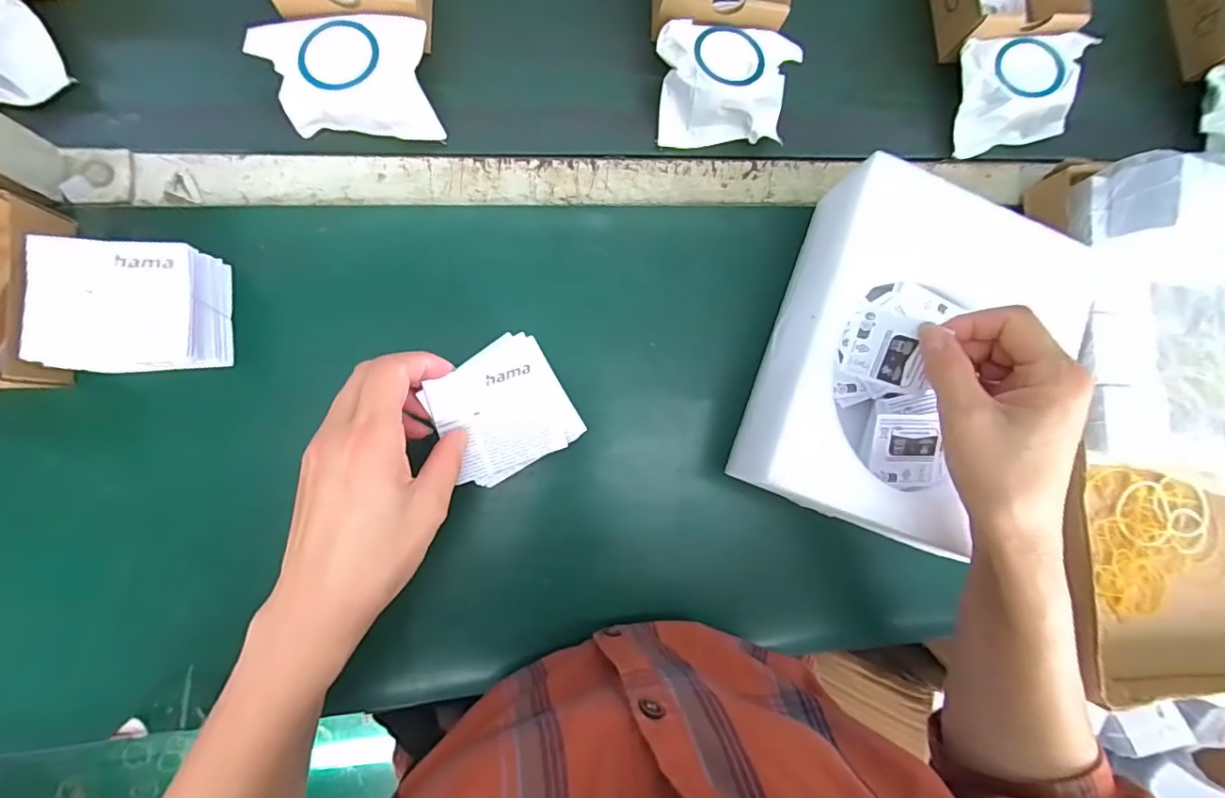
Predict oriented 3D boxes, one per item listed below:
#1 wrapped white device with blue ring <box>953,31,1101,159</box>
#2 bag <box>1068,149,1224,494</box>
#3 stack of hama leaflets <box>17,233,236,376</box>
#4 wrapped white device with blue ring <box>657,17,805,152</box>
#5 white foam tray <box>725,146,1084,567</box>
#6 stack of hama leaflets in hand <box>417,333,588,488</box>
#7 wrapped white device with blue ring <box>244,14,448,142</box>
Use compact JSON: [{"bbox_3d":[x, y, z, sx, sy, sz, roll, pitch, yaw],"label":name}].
[{"bbox_3d":[0.340,-0.258,0.439,0.096,0.043,0.077,-10,87,-9],"label":"wrapped white device with blue ring"},{"bbox_3d":[0.472,-0.054,0.412,0.219,0.074,0.243,1,85,-8],"label":"bag"},{"bbox_3d":[-0.295,-0.055,0.329,0.073,0.063,0.077,0,86,-8],"label":"stack of hama leaflets"},{"bbox_3d":[0.087,-0.244,0.407,0.100,0.043,0.075,-1,86,-8],"label":"wrapped white device with blue ring"},{"bbox_3d":[0.211,-0.028,0.381,0.186,0.091,0.253,25,83,-5],"label":"white foam tray"},{"bbox_3d":[-0.069,0.007,0.337,0.081,0.009,0.078,-31,102,-16],"label":"stack of hama leaflets in hand"},{"bbox_3d":[-0.184,-0.226,0.372,0.119,0.034,0.071,-2,86,-8],"label":"wrapped white device with blue ring"}]

